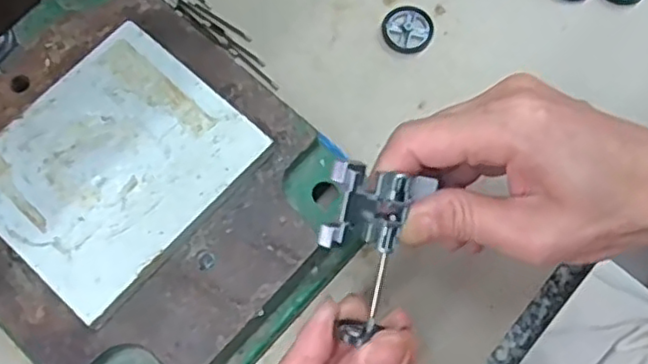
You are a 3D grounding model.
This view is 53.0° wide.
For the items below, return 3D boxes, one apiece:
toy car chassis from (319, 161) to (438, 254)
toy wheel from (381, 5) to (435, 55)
[{"bbox_3d":[0.023,0.009,0.244,0.043,0.031,0.017,-5,28,-38],"label":"toy car chassis"},{"bbox_3d":[0.046,-0.084,0.357,0.027,0.004,0.027,0,71,0],"label":"toy wheel"}]

